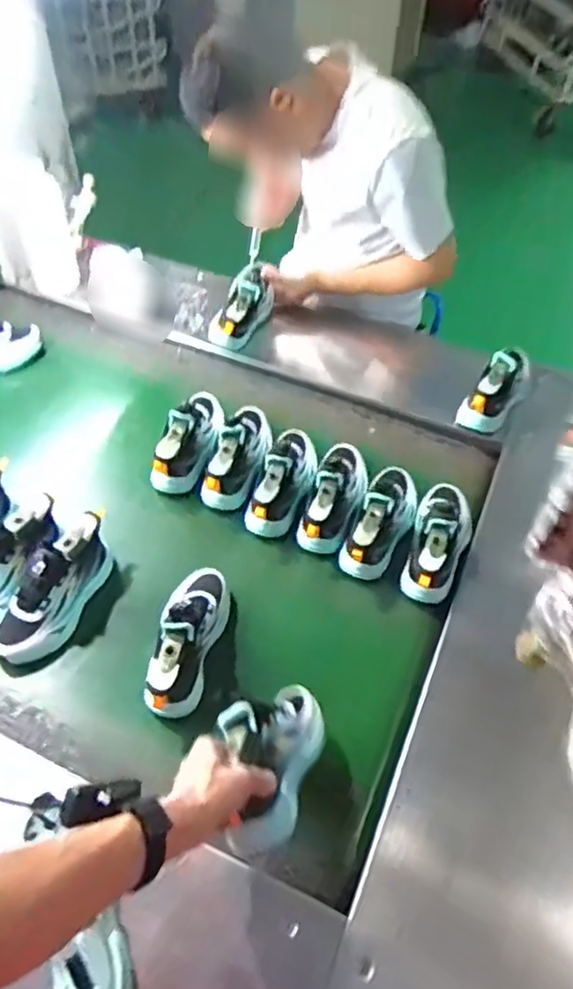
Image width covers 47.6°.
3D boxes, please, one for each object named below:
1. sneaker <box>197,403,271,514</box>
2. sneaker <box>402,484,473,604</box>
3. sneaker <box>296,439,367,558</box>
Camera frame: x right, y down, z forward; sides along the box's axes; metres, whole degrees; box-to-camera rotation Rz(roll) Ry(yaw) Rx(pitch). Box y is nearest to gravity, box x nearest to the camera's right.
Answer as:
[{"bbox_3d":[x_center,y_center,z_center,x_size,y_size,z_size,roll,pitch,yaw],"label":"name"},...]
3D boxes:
[{"bbox_3d":[-0.078,-0.083,1.079,0.083,0.108,0.224,15,53,10],"label":"sneaker"},{"bbox_3d":[0.235,0.066,1.000,0.084,0.115,0.217,15,53,10],"label":"sneaker"},{"bbox_3d":[0.077,-0.010,1.034,0.083,0.107,0.218,15,53,10],"label":"sneaker"}]

